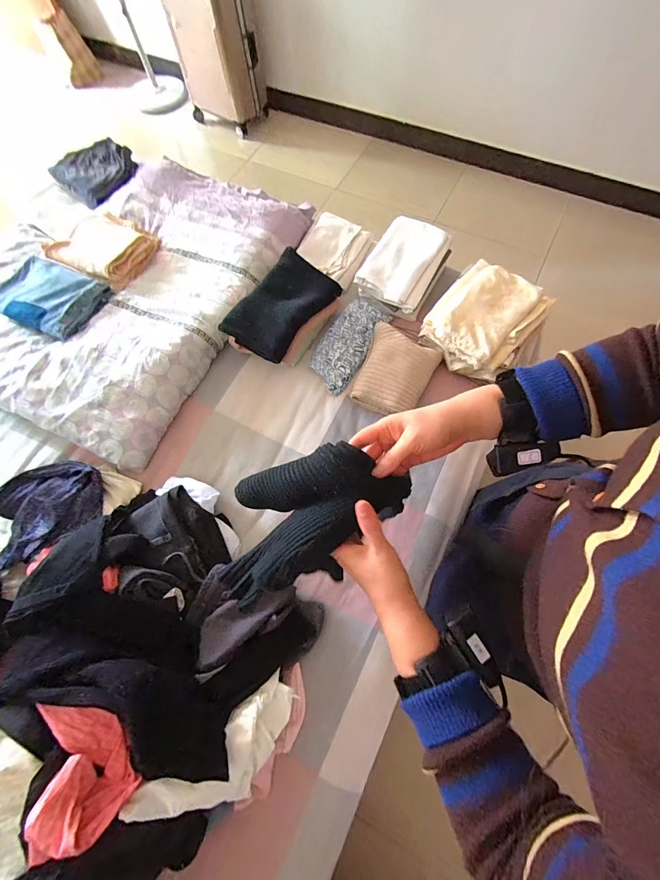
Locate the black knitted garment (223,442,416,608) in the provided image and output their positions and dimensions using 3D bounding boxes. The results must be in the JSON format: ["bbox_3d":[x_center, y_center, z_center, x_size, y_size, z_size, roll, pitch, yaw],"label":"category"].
[{"bbox_3d":[-0.028,0.095,0.422,0.223,0.109,0.144,-8,69,-1],"label":"black knitted garment"}]

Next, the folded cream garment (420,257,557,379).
[{"bbox_3d":[0.409,-0.327,0.935,0.246,0.105,0.293,36,75,14],"label":"folded cream garment"}]

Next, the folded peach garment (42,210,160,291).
[{"bbox_3d":[-0.667,-0.576,1.045,0.262,0.049,0.231,29,73,12],"label":"folded peach garment"}]

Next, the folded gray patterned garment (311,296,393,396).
[{"bbox_3d":[0.053,-0.275,0.996,0.128,0.031,0.296,28,73,12],"label":"folded gray patterned garment"}]

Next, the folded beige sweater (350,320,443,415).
[{"bbox_3d":[0.181,-0.186,0.953,0.182,0.051,0.232,19,71,9],"label":"folded beige sweater"}]

